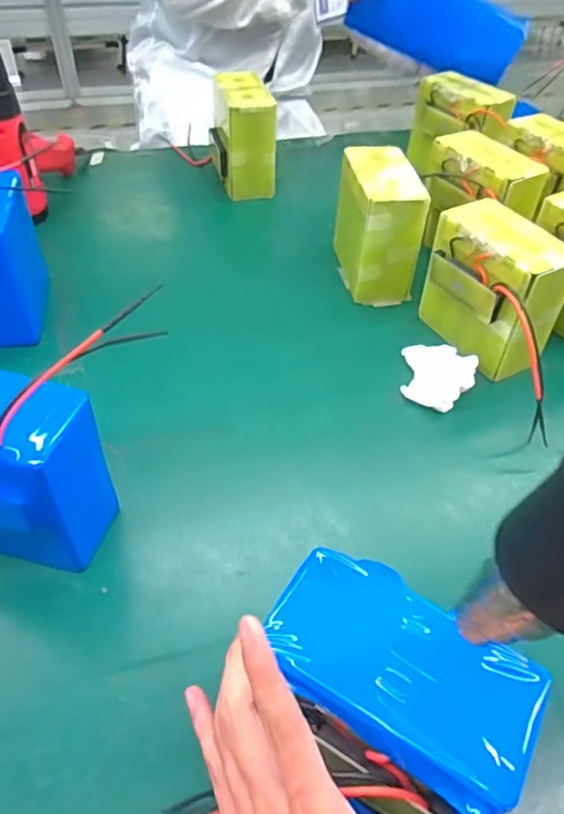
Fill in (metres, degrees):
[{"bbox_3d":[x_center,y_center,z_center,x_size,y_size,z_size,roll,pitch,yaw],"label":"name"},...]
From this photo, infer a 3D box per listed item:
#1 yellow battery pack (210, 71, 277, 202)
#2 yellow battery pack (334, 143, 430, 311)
[{"bbox_3d":[-0.062,-0.425,0.927,0.095,0.145,0.151,-4,47,-7],"label":"yellow battery pack"},{"bbox_3d":[0.123,-0.234,0.761,0.073,0.153,0.134,-6,47,-9],"label":"yellow battery pack"}]

